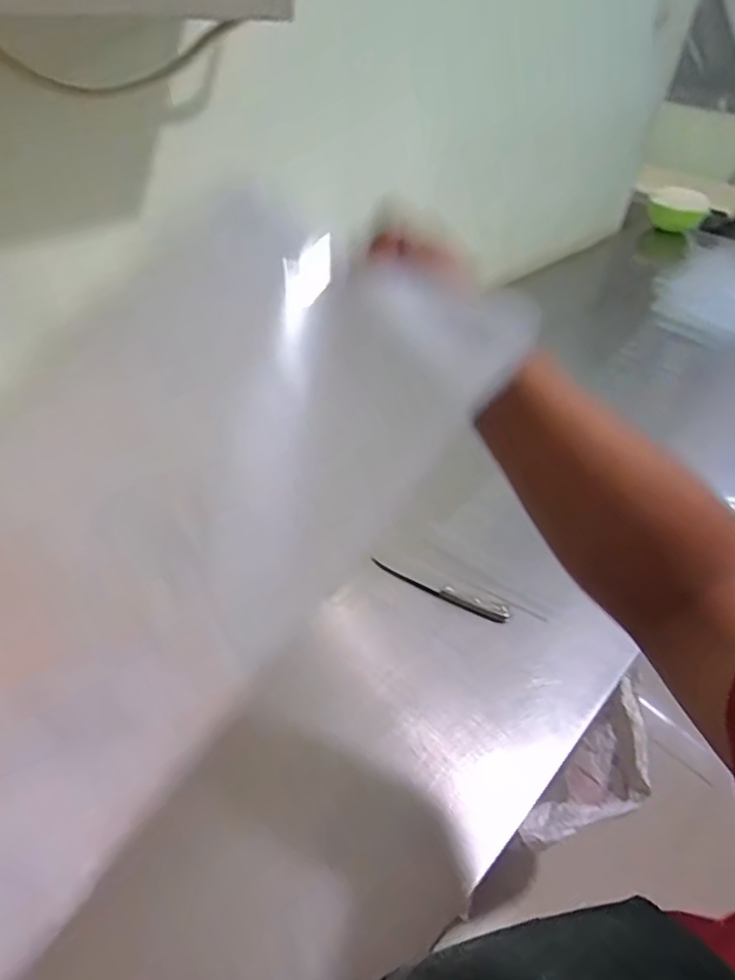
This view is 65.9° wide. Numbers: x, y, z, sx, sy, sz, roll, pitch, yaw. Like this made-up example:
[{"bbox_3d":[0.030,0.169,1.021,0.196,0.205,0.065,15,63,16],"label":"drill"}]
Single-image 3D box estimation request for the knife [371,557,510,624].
[{"bbox_3d":[0.098,0.138,0.782,0.198,0.010,0.028,18,44,13],"label":"knife"}]

